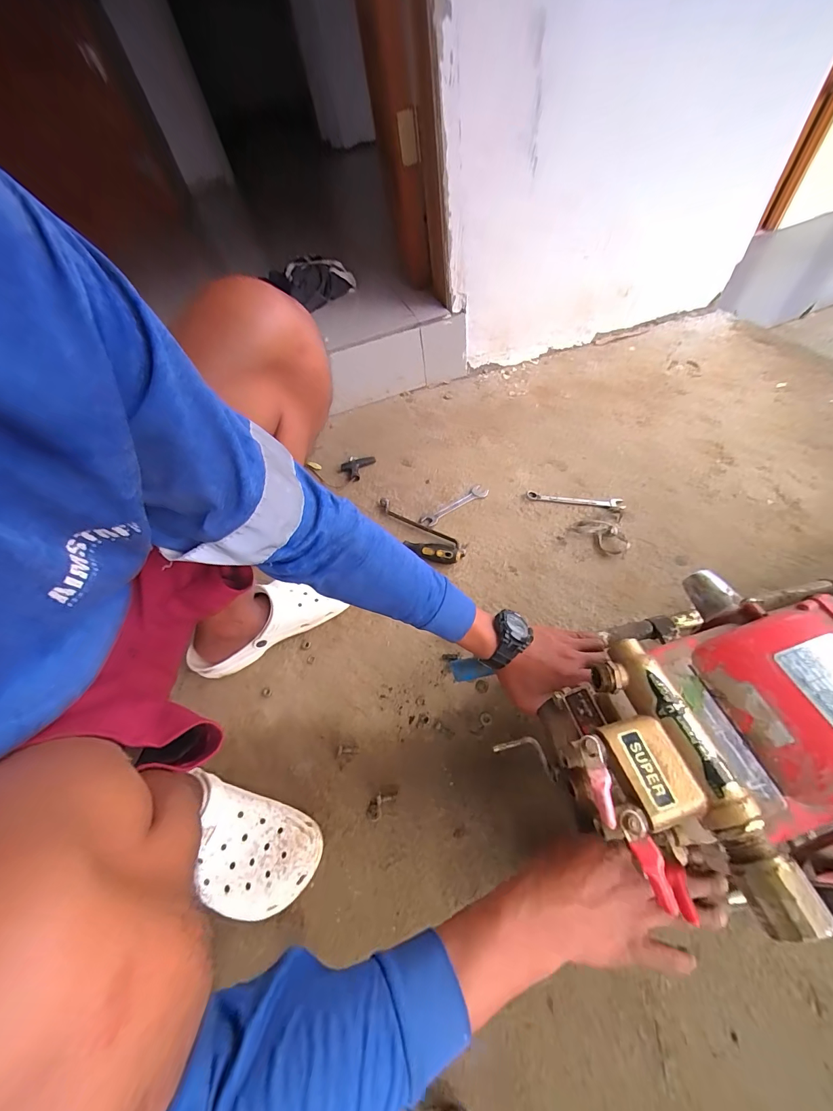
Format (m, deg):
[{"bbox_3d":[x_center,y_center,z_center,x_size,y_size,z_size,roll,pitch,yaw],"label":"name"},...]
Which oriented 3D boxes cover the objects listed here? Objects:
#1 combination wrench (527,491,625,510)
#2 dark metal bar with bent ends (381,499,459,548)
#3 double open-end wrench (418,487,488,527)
[{"bbox_3d":[0.309,-0.108,0.745,0.179,0.010,0.029,9,55,10],"label":"combination wrench"},{"bbox_3d":[0.002,-0.061,0.730,0.192,0.012,0.024,31,62,24],"label":"dark metal bar with bent ends"},{"bbox_3d":[0.076,-0.096,0.756,0.148,0.007,0.031,-32,58,-18],"label":"double open-end wrench"}]

